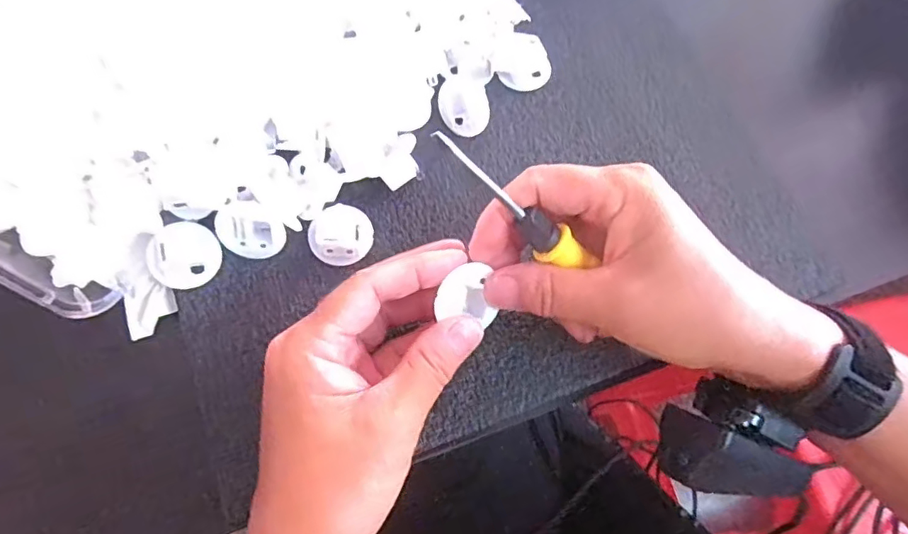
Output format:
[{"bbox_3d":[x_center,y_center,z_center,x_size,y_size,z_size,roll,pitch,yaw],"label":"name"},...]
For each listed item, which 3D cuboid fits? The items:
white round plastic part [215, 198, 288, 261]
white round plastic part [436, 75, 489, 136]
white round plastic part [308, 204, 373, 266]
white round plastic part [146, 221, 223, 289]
[{"bbox_3d":[-0.101,-0.019,0.277,0.031,0.004,0.029,-3,111,-8],"label":"white round plastic part"},{"bbox_3d":[0.005,-0.093,0.319,0.026,0.011,0.036,-13,71,-9],"label":"white round plastic part"},{"bbox_3d":[-0.059,-0.017,0.292,0.030,0.006,0.032,45,75,-6],"label":"white round plastic part"},{"bbox_3d":[-0.133,-0.006,0.276,0.032,0.008,0.032,3,91,-23],"label":"white round plastic part"}]

